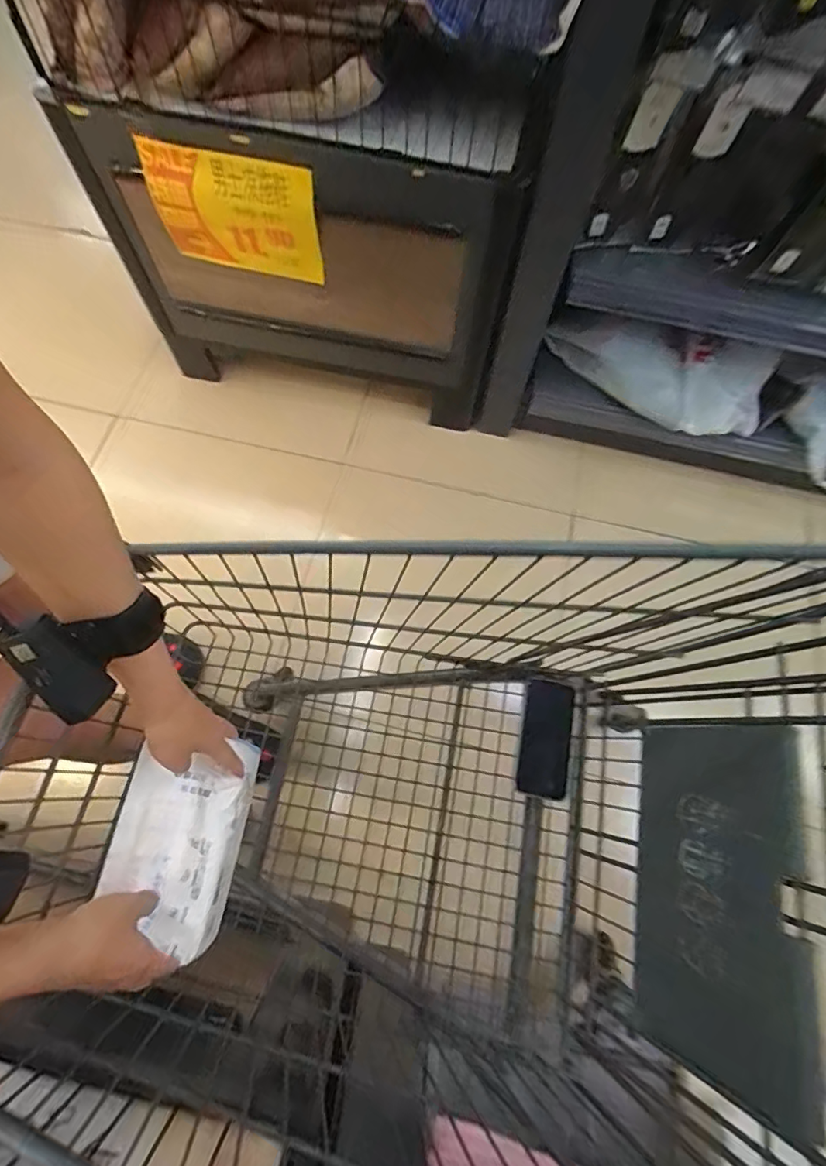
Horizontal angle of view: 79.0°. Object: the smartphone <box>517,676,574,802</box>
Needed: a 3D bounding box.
[{"bbox_3d":[0.174,0.203,0.655,0.064,0.008,0.143,10,68,1],"label":"smartphone"}]

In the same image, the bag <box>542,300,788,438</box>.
[{"bbox_3d":[0.530,-0.461,1.091,0.483,0.195,0.097,18,69,4],"label":"bag"}]

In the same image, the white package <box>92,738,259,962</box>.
[{"bbox_3d":[-0.230,0.250,0.496,0.111,0.045,0.177,10,68,1],"label":"white package"}]

